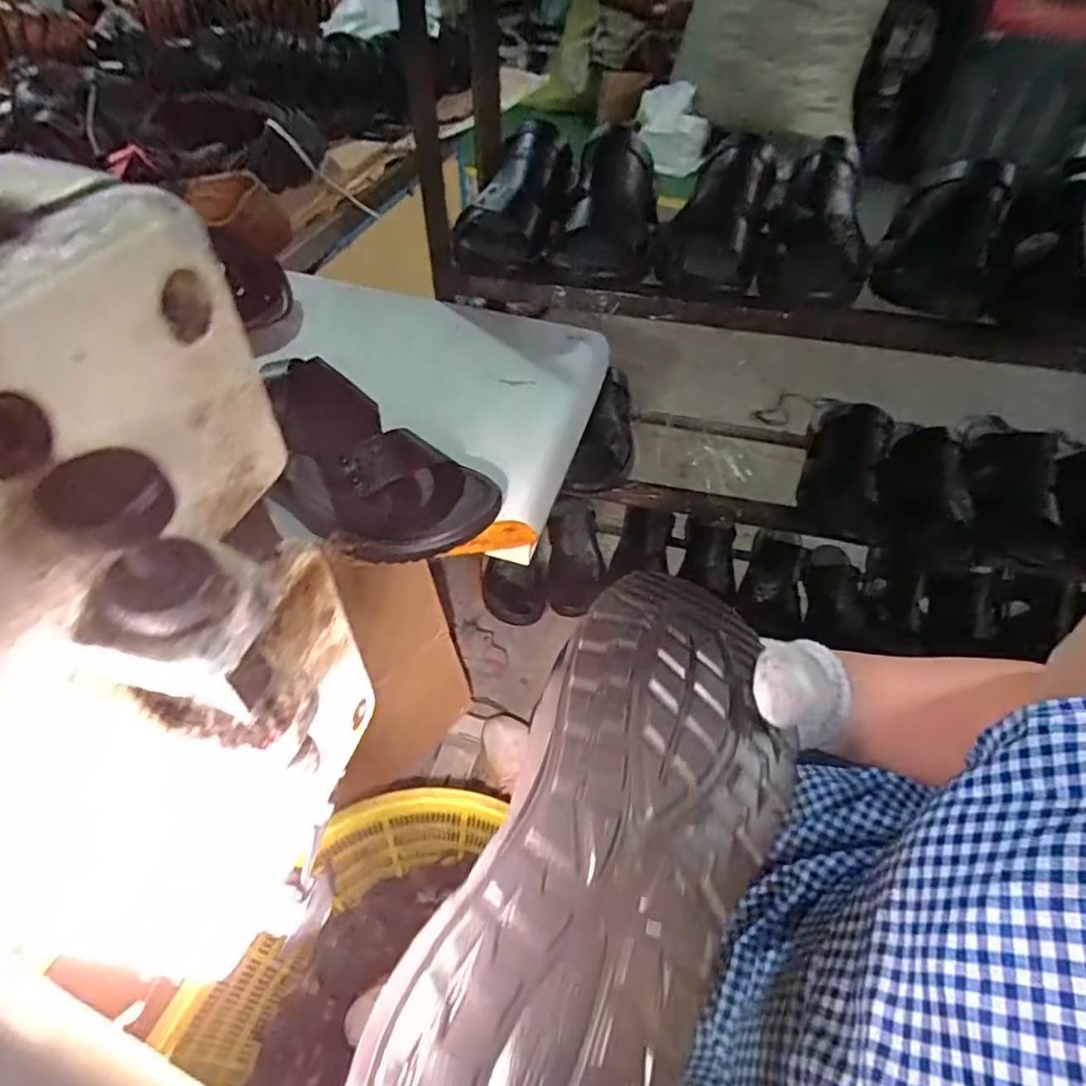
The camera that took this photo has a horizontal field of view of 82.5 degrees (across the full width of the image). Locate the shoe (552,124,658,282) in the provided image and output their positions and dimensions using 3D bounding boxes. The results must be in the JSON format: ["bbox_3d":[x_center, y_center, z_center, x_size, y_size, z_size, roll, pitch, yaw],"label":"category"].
[{"bbox_3d":[0.078,-0.372,0.684,0.100,0.091,0.203,11,49,7],"label":"shoe"}]

